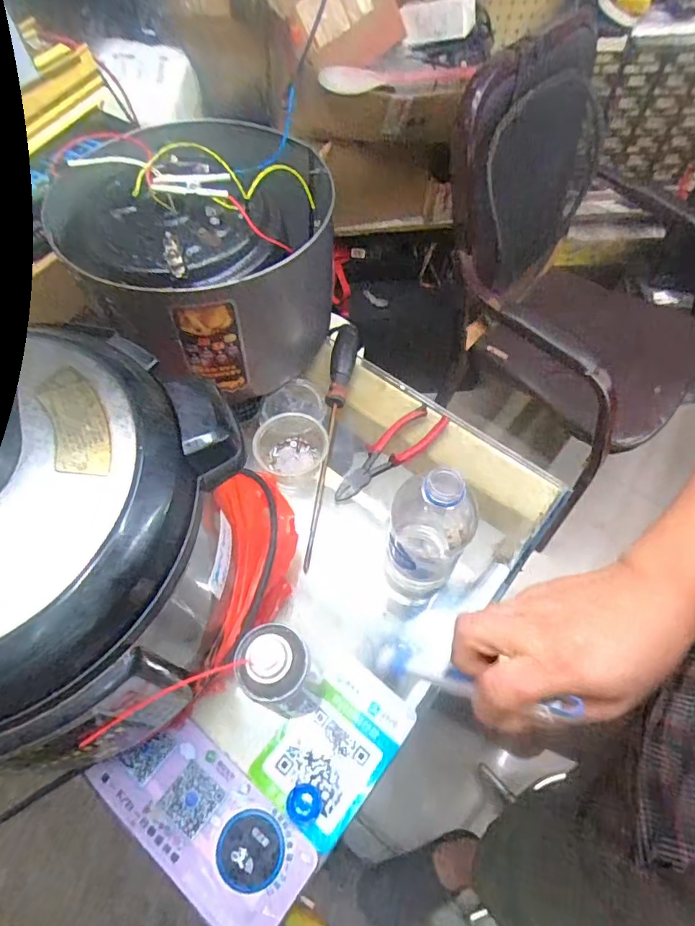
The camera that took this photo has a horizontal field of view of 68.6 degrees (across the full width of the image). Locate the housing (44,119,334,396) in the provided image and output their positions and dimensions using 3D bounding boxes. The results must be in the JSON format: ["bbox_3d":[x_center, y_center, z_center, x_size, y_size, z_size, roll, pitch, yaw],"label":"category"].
[{"bbox_3d":[-0.141,-0.216,0.562,0.210,0.193,0.254,32,64,16],"label":"housing"}]

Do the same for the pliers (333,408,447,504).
[{"bbox_3d":[0.047,-0.012,0.566,0.156,0.017,0.044,-36,67,-20],"label":"pliers"}]

